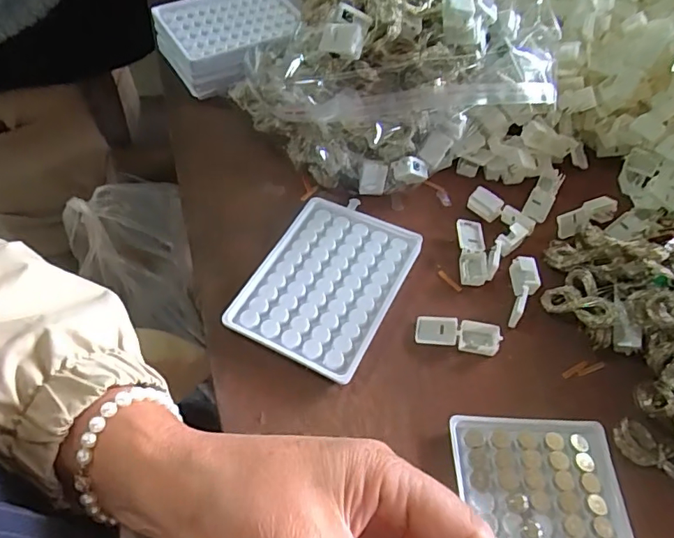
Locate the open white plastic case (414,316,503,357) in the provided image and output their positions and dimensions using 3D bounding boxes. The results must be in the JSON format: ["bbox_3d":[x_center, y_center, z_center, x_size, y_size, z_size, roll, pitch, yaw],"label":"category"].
[{"bbox_3d":[0.081,0.043,0.351,0.054,0.010,0.020,10,55,6],"label":"open white plastic case"}]

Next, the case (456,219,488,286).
[{"bbox_3d":[0.103,-0.013,0.395,0.021,0.011,0.055,2,54,0],"label":"case"}]

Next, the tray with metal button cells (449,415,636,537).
[{"bbox_3d":[0.116,0.144,0.279,0.089,0.008,0.127,0,54,-2],"label":"tray with metal button cells"}]

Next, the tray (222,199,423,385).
[{"bbox_3d":[-0.007,0.009,0.369,0.098,0.014,0.127,23,57,14],"label":"tray"}]

